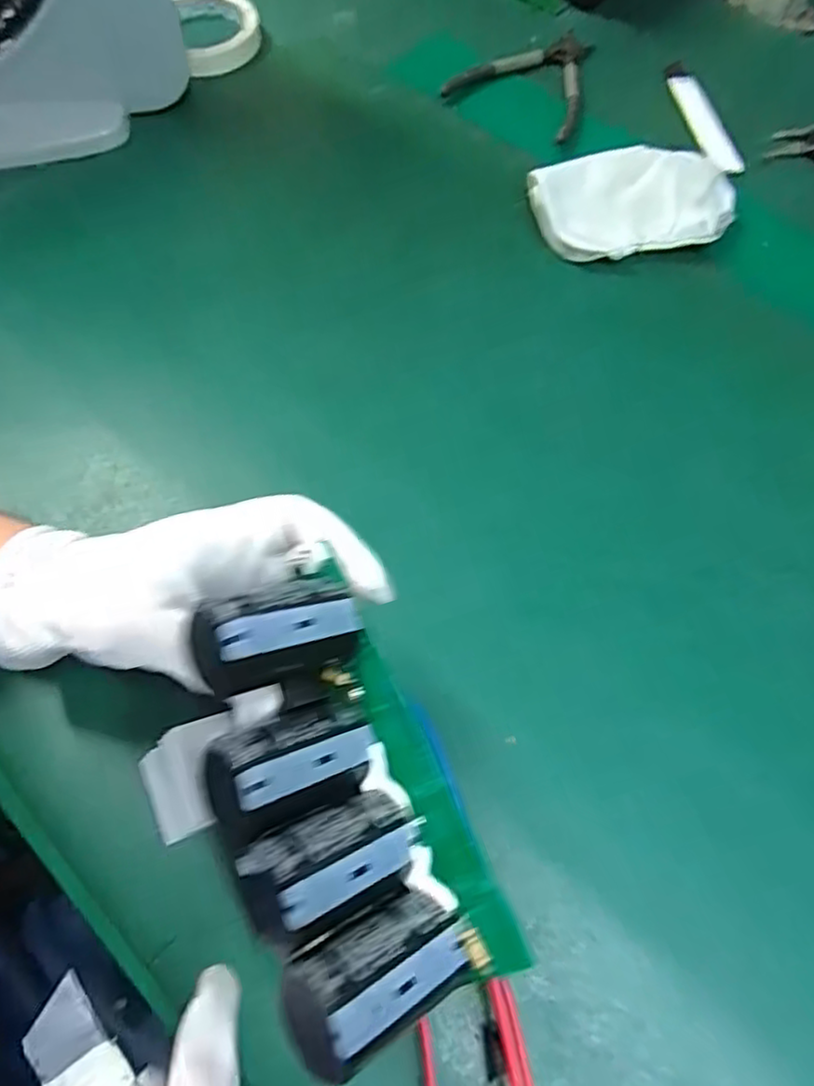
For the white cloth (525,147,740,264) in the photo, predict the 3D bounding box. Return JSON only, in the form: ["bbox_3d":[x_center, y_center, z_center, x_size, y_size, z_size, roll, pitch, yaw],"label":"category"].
[{"bbox_3d":[0.153,-0.234,0.456,0.123,0.028,0.083,-12,65,-6],"label":"white cloth"}]

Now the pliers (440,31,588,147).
[{"bbox_3d":[0.111,-0.376,0.531,0.113,0.012,0.136,34,69,15],"label":"pliers"}]

